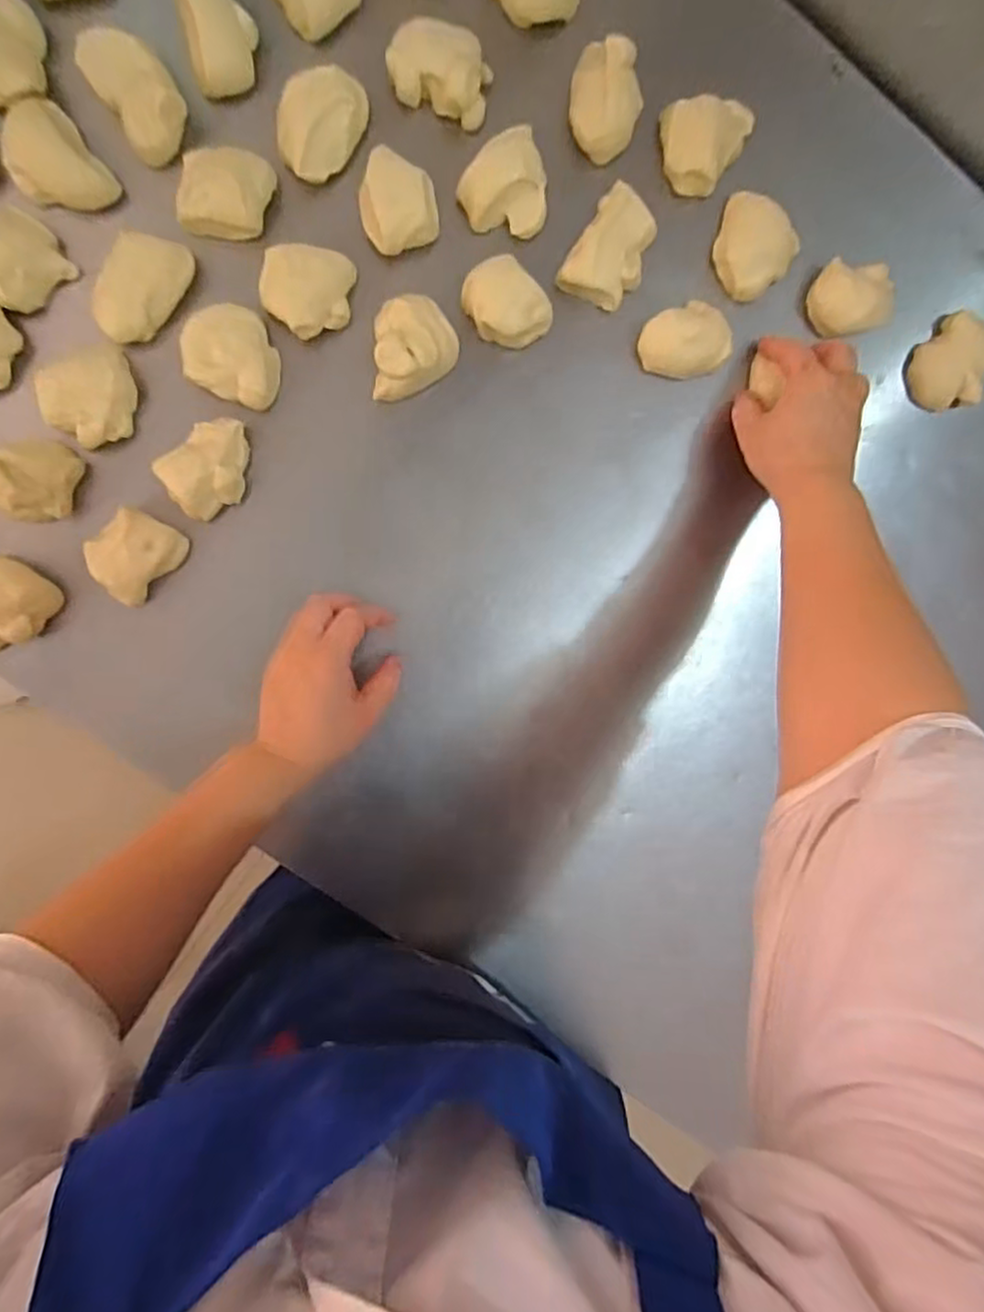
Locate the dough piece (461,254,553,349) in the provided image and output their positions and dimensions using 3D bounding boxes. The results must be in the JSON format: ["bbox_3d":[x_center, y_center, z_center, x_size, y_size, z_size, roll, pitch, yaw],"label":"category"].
[{"bbox_3d":[0.010,-0.261,0.500,0.051,0.033,0.061,-41,98,-1],"label":"dough piece"}]

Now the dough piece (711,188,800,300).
[{"bbox_3d":[0.199,-0.319,0.517,0.062,0.024,0.068,-1,95,-6],"label":"dough piece"}]

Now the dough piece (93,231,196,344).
[{"bbox_3d":[-0.254,-0.266,0.484,0.047,0.027,0.078,30,92,-8],"label":"dough piece"}]

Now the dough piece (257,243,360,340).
[{"bbox_3d":[-0.136,-0.265,0.494,0.062,0.042,0.058,-1,95,-6],"label":"dough piece"}]

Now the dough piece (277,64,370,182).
[{"bbox_3d":[-0.123,-0.382,0.482,0.051,0.040,0.070,40,90,-8],"label":"dough piece"}]

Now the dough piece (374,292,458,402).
[{"bbox_3d":[-0.057,-0.232,0.506,0.060,0.046,0.072,1,95,-6],"label":"dough piece"}]

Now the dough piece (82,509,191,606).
[{"bbox_3d":[-0.267,-0.076,0.498,0.054,0.045,0.068,43,90,-8],"label":"dough piece"}]

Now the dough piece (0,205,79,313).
[{"bbox_3d":[-0.348,-0.286,0.474,0.072,0.025,0.066,-1,95,-6],"label":"dough piece"}]

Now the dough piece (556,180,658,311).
[{"bbox_3d":[0.093,-0.309,0.510,0.052,0.029,0.084,31,92,-8],"label":"dough piece"}]

